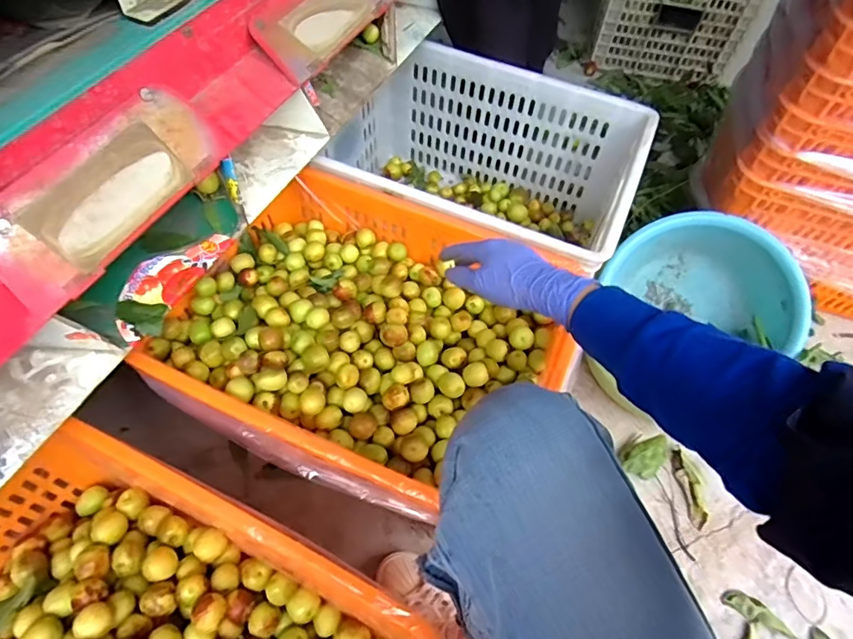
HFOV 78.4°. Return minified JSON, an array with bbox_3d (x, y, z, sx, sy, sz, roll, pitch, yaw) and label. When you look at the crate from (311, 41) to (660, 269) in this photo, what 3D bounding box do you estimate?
[{"bbox_3d":[0.070,-0.237,0.945,0.520,0.275,0.375,23,58,11],"label":"crate"}]

